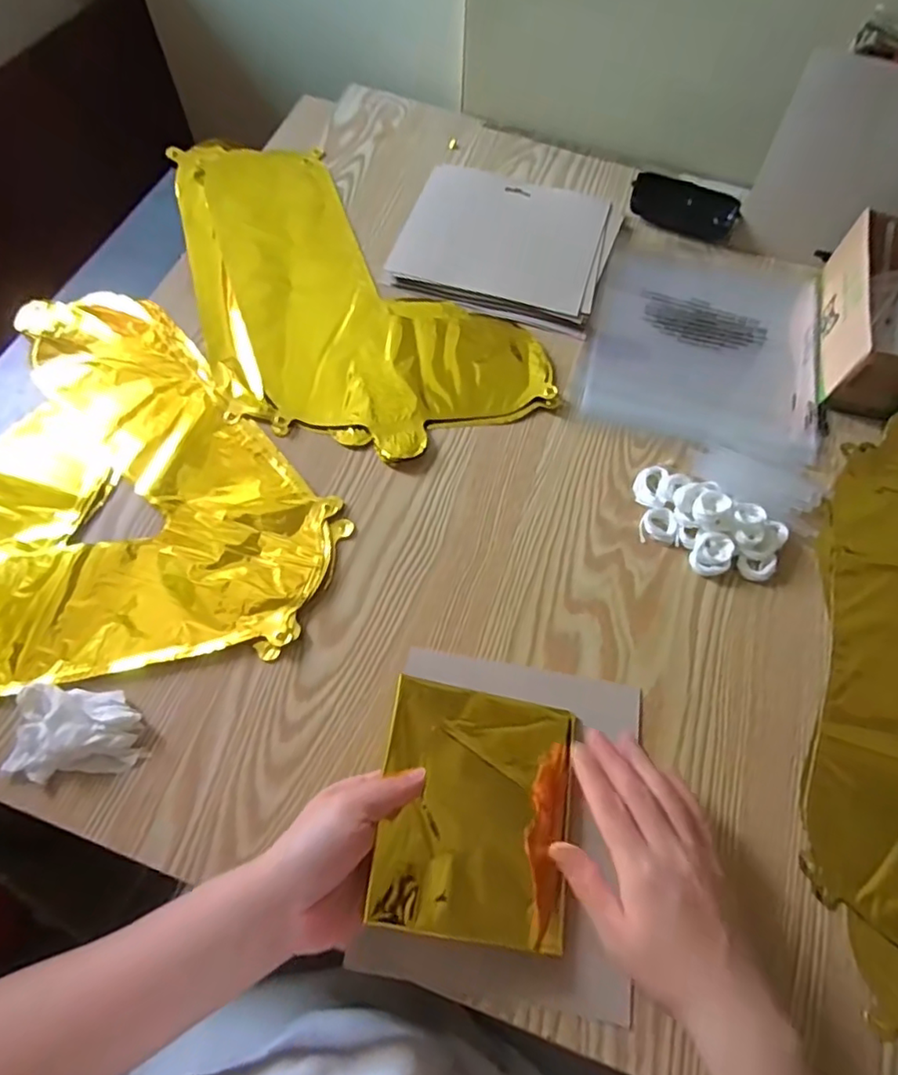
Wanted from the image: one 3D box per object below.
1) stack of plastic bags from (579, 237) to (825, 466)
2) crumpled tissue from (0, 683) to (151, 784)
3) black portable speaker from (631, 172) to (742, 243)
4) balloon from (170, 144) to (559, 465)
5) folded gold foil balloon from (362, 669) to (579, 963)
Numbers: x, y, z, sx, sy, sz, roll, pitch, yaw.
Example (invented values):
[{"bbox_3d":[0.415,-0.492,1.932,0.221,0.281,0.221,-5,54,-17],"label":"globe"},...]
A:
[{"bbox_3d":[0.243,-0.194,0.569,0.207,0.010,0.257,13,64,4],"label":"stack of plastic bags"},{"bbox_3d":[-0.238,0.124,0.383,0.077,0.021,0.054,2,64,-1],"label":"crumpled tissue"},{"bbox_3d":[0.247,-0.351,0.635,0.106,0.027,0.047,14,64,4],"label":"black portable speaker"},{"bbox_3d":[-0.119,-0.236,0.567,0.237,0.017,0.424,-32,69,-17],"label":"balloon"},{"bbox_3d":[0.018,0.165,0.368,0.120,0.013,0.135,15,60,-10],"label":"folded gold foil balloon"}]

